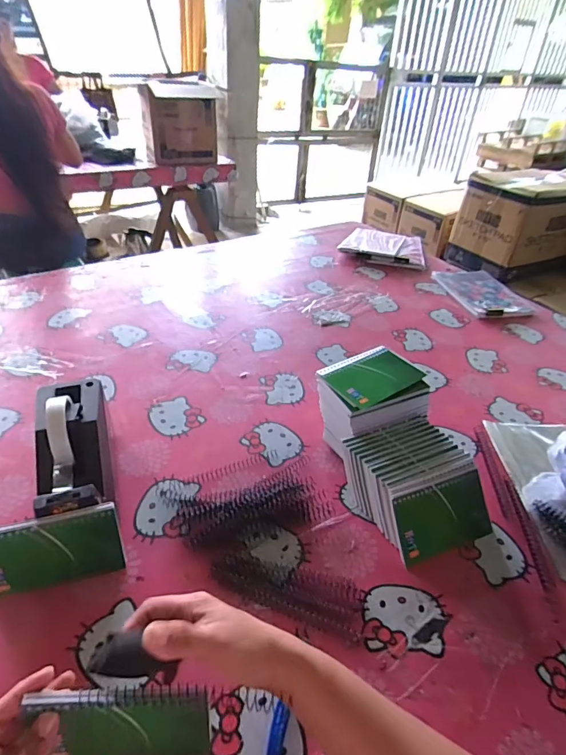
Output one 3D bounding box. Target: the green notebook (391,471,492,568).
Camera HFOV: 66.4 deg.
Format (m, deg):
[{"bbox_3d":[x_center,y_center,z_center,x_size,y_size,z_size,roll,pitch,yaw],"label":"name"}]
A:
[{"bbox_3d":[0.192,0.164,0.514,0.128,0.006,0.076,-12,85,-19],"label":"green notebook"}]

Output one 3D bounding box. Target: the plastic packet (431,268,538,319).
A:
[{"bbox_3d":[0.488,-0.220,1.083,0.171,0.019,0.270,0,38,-6],"label":"plastic packet"}]

